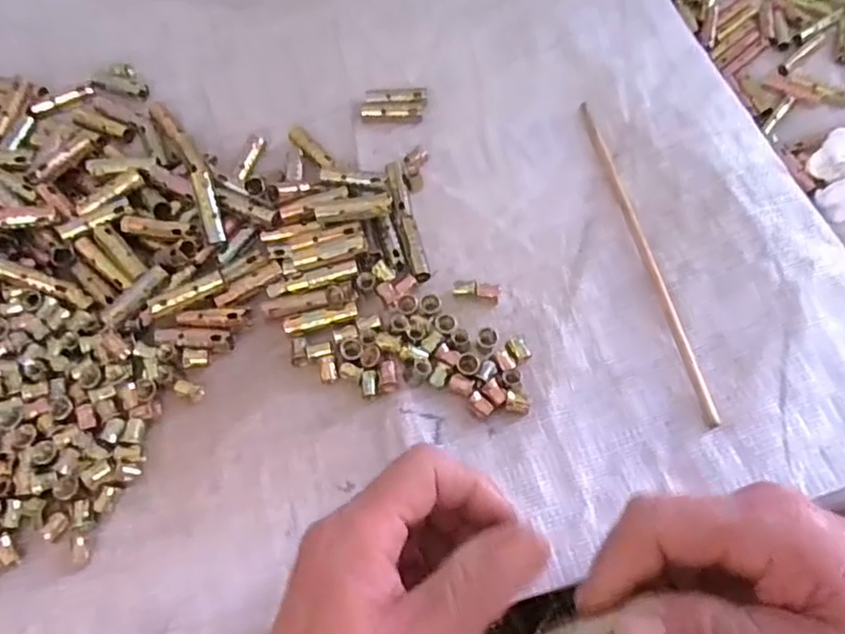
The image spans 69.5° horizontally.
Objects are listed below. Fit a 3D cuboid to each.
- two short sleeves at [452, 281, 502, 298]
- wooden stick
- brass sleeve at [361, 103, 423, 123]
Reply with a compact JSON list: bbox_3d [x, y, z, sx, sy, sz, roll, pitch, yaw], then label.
[{"bbox_3d":[0.030,-0.015,0.337,0.025,0.008,0.009,7,65,4],"label":"two short sleeves"},{"bbox_3d":[0.124,-0.041,0.342,0.008,0.009,0.210,-9,65,-4],"label":"wooden stick"},{"bbox_3d":[-0.020,-0.133,0.396,0.039,0.008,0.009,-1,64,0],"label":"brass sleeve"}]

